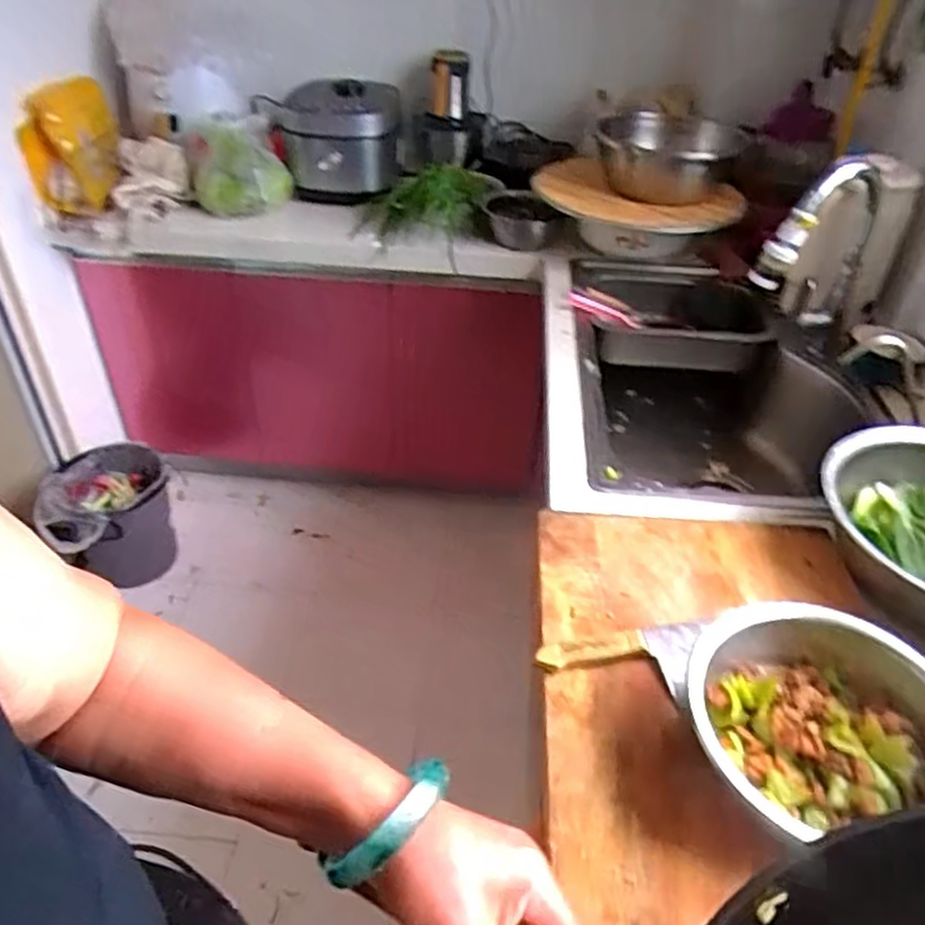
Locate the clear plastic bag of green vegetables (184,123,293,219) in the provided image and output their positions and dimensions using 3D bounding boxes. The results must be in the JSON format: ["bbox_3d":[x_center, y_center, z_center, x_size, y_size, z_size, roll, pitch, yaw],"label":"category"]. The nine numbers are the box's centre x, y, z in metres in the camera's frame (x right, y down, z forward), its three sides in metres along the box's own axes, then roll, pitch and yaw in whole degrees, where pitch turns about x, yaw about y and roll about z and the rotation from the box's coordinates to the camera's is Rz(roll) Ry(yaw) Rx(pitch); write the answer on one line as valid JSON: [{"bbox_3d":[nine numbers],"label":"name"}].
[{"bbox_3d":[-0.484,-0.641,1.570,0.204,0.156,0.161,-12,41,-17],"label":"clear plastic bag of green vegetables"}]

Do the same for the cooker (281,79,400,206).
[{"bbox_3d":[-0.273,-0.711,1.614,0.269,0.195,0.251,1,39,-1],"label":"cooker"}]

